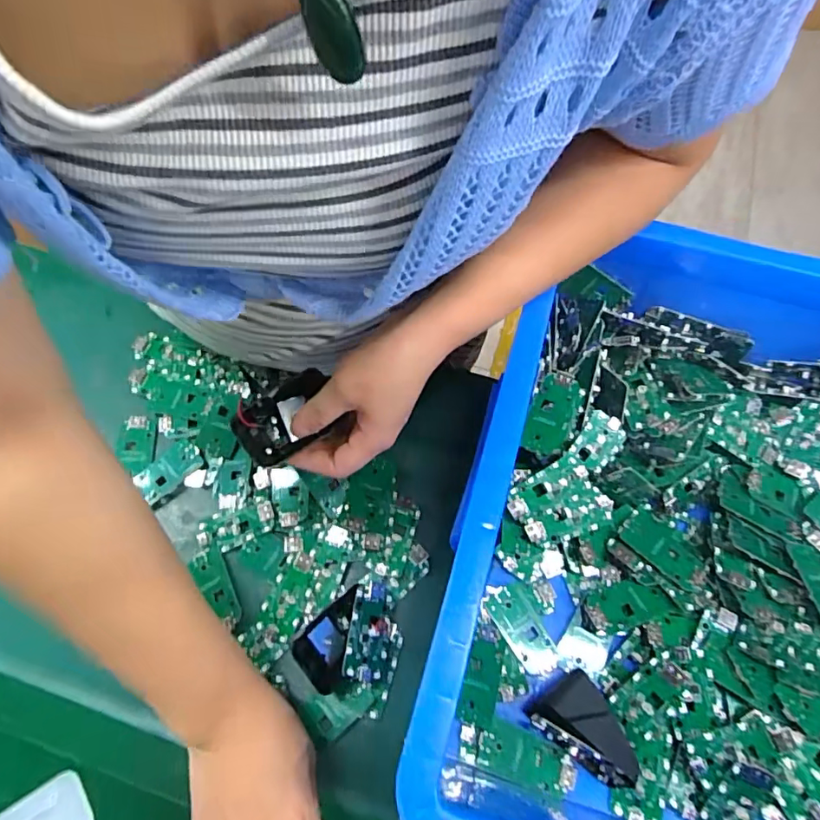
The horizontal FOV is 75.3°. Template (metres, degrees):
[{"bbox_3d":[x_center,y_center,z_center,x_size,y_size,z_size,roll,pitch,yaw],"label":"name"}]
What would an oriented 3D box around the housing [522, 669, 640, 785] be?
[{"bbox_3d":[0.115,0.208,0.342,0.045,0.036,0.070,-34,68,-14],"label":"housing"}]

